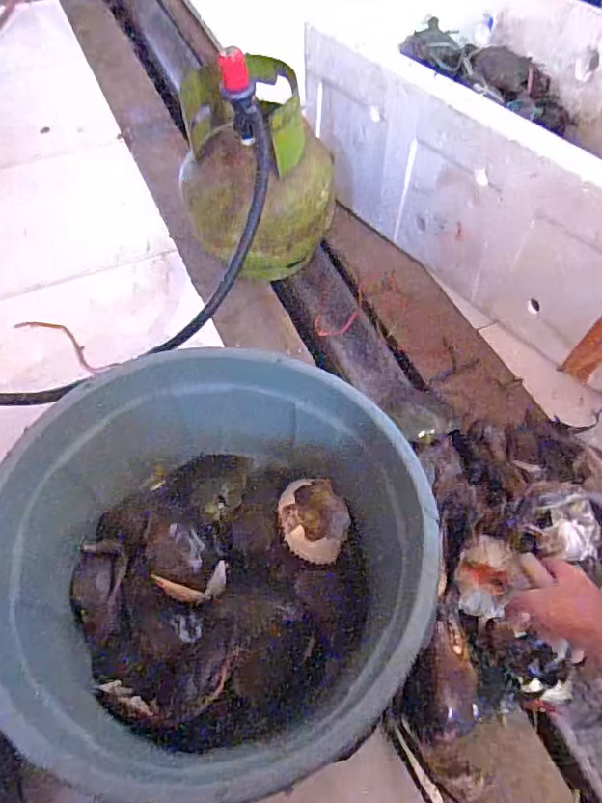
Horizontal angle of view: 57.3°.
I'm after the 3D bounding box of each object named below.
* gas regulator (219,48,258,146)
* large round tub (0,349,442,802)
[{"bbox_3d":[-0.090,-0.431,0.790,0.047,0.112,0.063,-6,57,-3],"label":"gas regulator"},{"bbox_3d":[-0.095,0.156,0.606,0.402,0.193,0.401,0,57,-1],"label":"large round tub"}]

